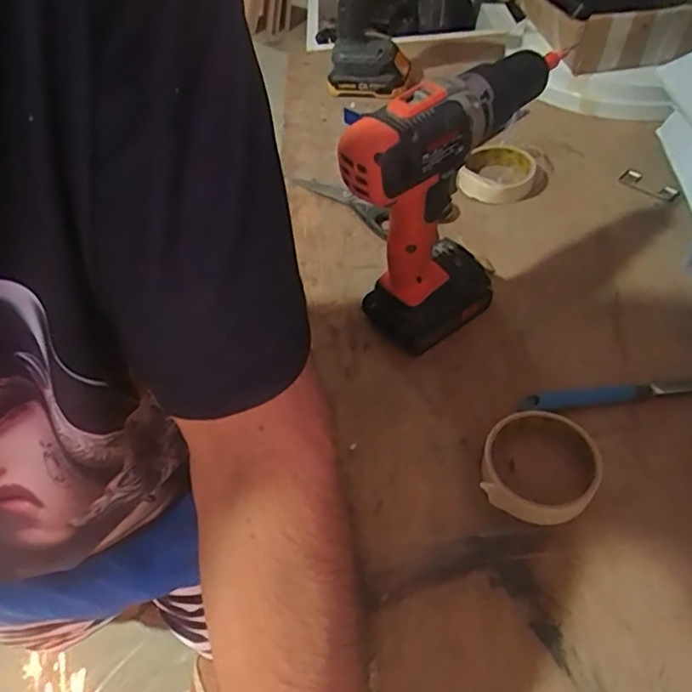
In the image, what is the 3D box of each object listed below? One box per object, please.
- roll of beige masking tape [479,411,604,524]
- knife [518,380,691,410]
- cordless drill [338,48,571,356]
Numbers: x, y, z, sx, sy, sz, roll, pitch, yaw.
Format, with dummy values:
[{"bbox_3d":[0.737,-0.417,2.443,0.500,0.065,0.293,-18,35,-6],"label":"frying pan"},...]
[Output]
[{"bbox_3d":[0.150,0.092,0.450,0.085,0.029,0.086,-3,50,4],"label":"roll of beige masking tape"},{"bbox_3d":[0.252,0.036,0.495,0.203,0.008,0.018,-6,49,1],"label":"knife"},{"bbox_3d":[0.090,-0.115,0.499,0.072,0.228,0.202,31,59,28],"label":"cordless drill"}]

